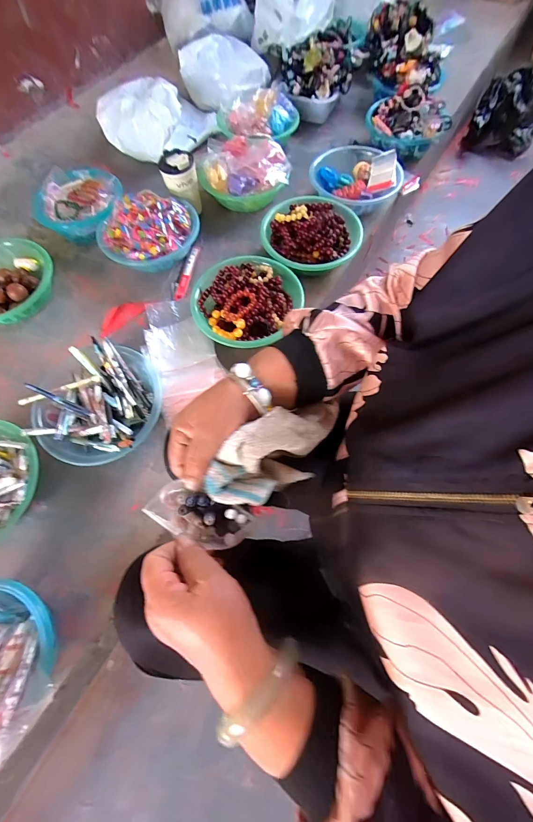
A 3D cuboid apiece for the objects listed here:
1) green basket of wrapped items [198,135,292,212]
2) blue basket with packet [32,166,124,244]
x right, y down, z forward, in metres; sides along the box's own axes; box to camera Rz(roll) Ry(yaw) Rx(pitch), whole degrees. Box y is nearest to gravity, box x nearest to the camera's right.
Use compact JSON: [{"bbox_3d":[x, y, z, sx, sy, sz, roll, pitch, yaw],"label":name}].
[{"bbox_3d":[-0.056,-0.640,0.877,0.234,0.103,0.214,1,68,3],"label":"green basket of wrapped items"},{"bbox_3d":[-0.486,-0.541,0.861,0.233,0.093,0.205,5,68,4],"label":"blue basket with packet"}]

